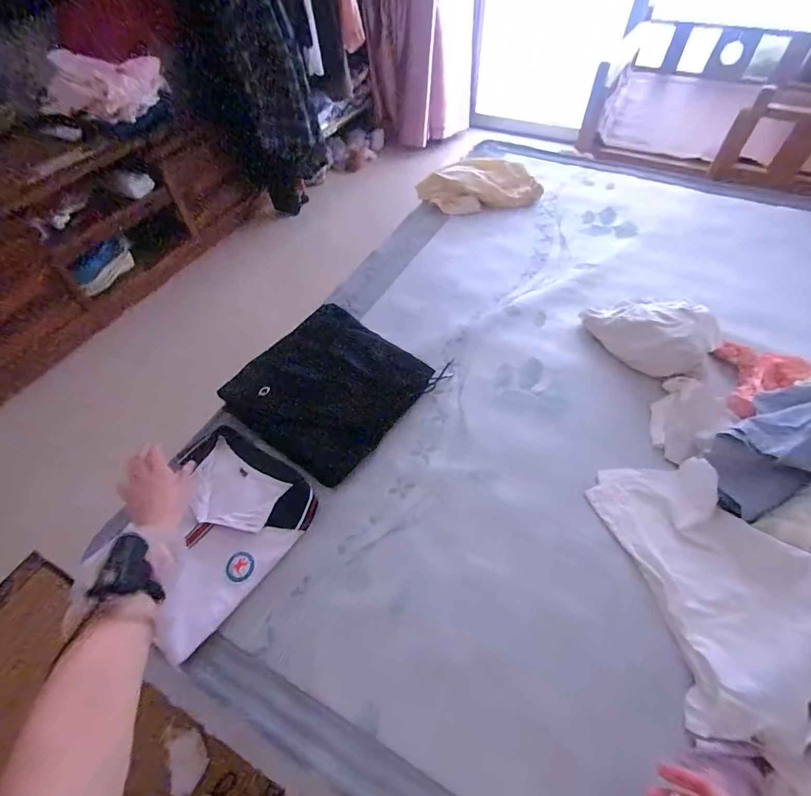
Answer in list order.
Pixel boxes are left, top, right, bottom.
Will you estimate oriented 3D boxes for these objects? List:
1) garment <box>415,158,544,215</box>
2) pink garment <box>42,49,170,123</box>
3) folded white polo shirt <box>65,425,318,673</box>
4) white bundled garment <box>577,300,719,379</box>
[{"bbox_3d":[0.223,-0.667,1.259,0.348,0.088,0.195,-6,55,-4],"label":"garment"},{"bbox_3d":[-0.903,-0.943,1.236,0.348,0.165,0.105,-33,61,-21],"label":"pink garment"},{"bbox_3d":[-0.303,0.197,0.635,0.251,0.037,0.294,28,53,11],"label":"folded white polo shirt"},{"bbox_3d":[0.508,-0.147,0.850,0.235,0.119,0.141,26,59,18],"label":"white bundled garment"}]

